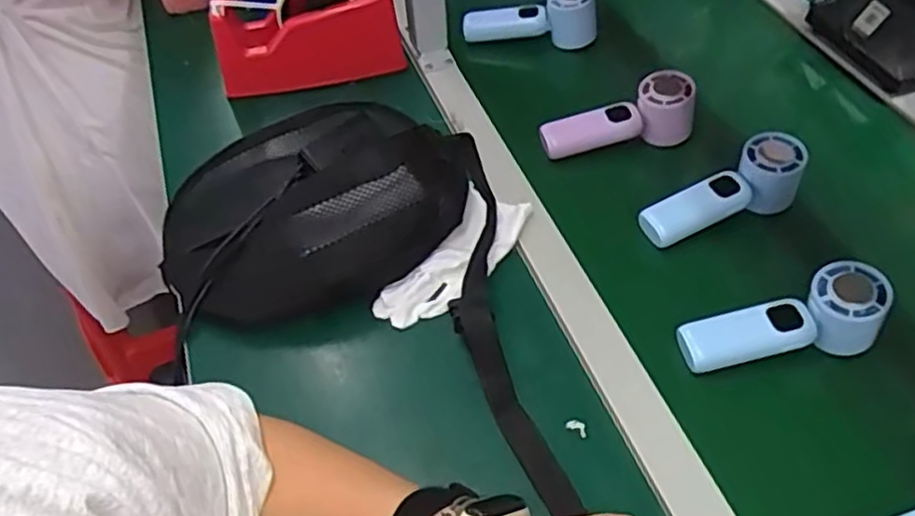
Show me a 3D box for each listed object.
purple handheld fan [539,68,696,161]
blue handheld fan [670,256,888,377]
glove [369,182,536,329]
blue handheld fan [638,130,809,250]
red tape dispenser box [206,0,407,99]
[{"bbox_3d":[0.163,-0.137,0.717,0.156,0.059,0.048,-17,50,7],"label":"purple handheld fan"},{"bbox_3d":[0.254,0.056,0.552,0.157,0.057,0.052,-17,50,8],"label":"blue handheld fan"},{"bbox_3d":[0.000,-0.001,0.630,0.066,0.025,0.171,26,56,22],"label":"glove"},{"bbox_3d":[0.243,-0.054,0.644,0.158,0.055,0.054,-26,53,-1],"label":"blue handheld fan"},{"bbox_3d":[-0.171,-0.254,0.791,0.204,0.100,0.068,-13,51,-8],"label":"red tape dispenser box"}]

